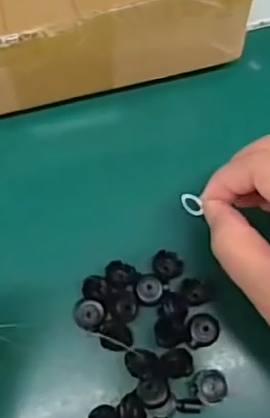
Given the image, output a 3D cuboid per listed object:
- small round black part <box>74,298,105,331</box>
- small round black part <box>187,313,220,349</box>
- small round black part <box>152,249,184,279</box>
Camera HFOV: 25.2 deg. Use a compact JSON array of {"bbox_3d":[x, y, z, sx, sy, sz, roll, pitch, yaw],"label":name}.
[{"bbox_3d":[-0.023,0.052,0.296,0.015,0.004,0.015,0,76,0],"label":"small round black part"},{"bbox_3d":[0.034,0.059,0.297,0.016,0.008,0.016,0,76,0],"label":"small round black part"},{"bbox_3d":[0.016,0.028,0.305,0.013,0.005,0.015,-43,80,-10],"label":"small round black part"}]

